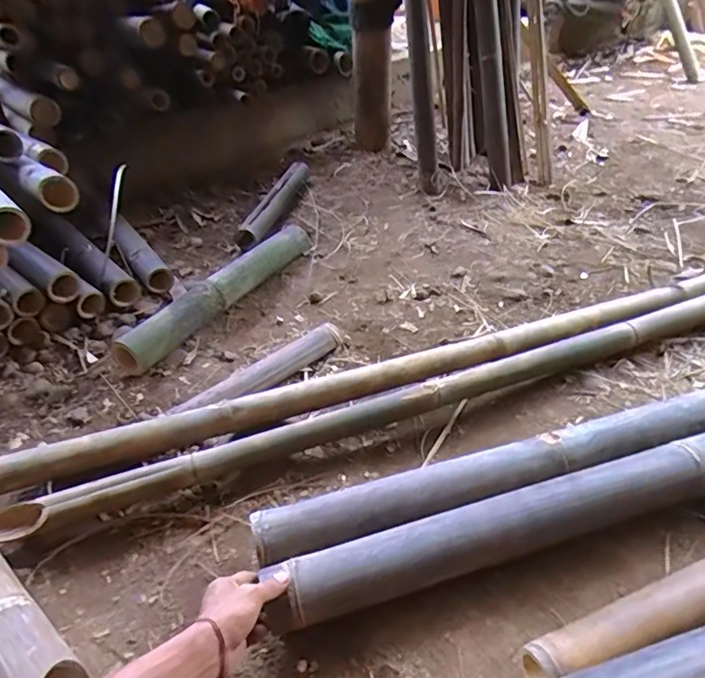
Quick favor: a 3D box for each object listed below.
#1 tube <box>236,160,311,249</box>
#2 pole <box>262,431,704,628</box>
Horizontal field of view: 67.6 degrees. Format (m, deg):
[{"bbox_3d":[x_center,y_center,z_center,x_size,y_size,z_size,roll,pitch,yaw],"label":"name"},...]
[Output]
[{"bbox_3d":[-0.217,-0.399,1.512,0.065,0.060,0.436,9,40,15],"label":"tube"},{"bbox_3d":[0.649,0.137,0.758,1.518,0.083,0.075,-13,39,-11],"label":"pole"}]

